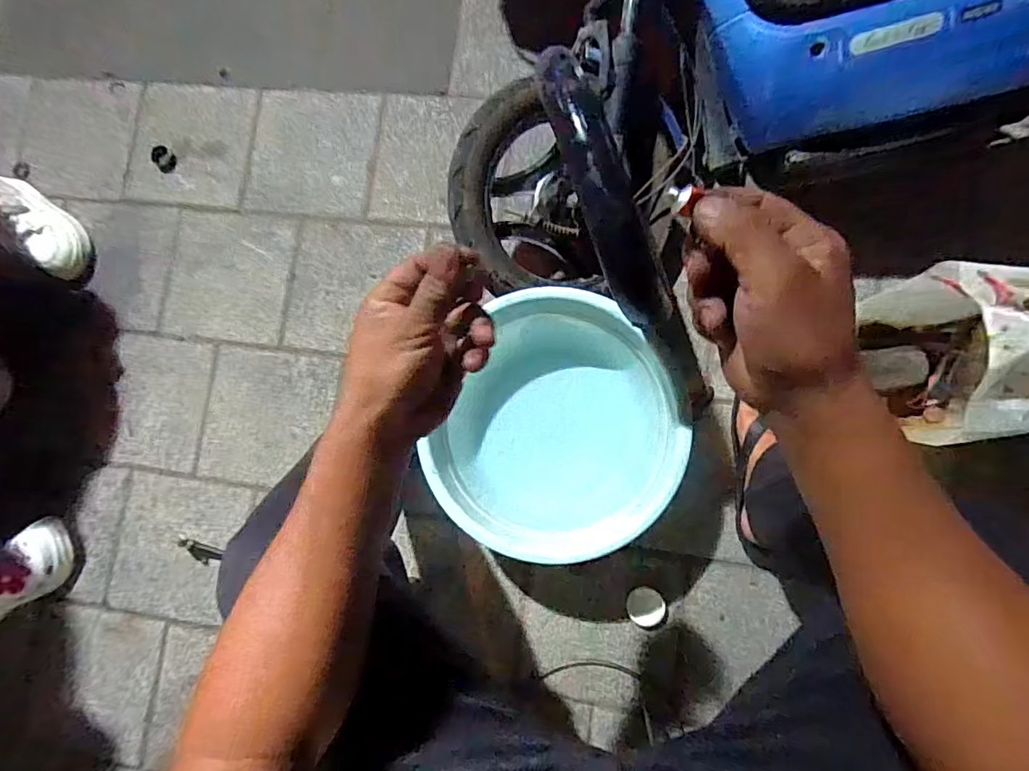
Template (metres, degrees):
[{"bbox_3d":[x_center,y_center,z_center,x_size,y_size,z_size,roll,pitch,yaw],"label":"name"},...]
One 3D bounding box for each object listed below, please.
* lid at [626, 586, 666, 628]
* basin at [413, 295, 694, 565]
[{"bbox_3d":[0.211,0.354,0.827,0.058,0.004,0.059,-1,84,7],"label":"lid"},{"bbox_3d":[0.075,0.078,0.796,0.332,0.163,0.356,-1,84,7],"label":"basin"}]

